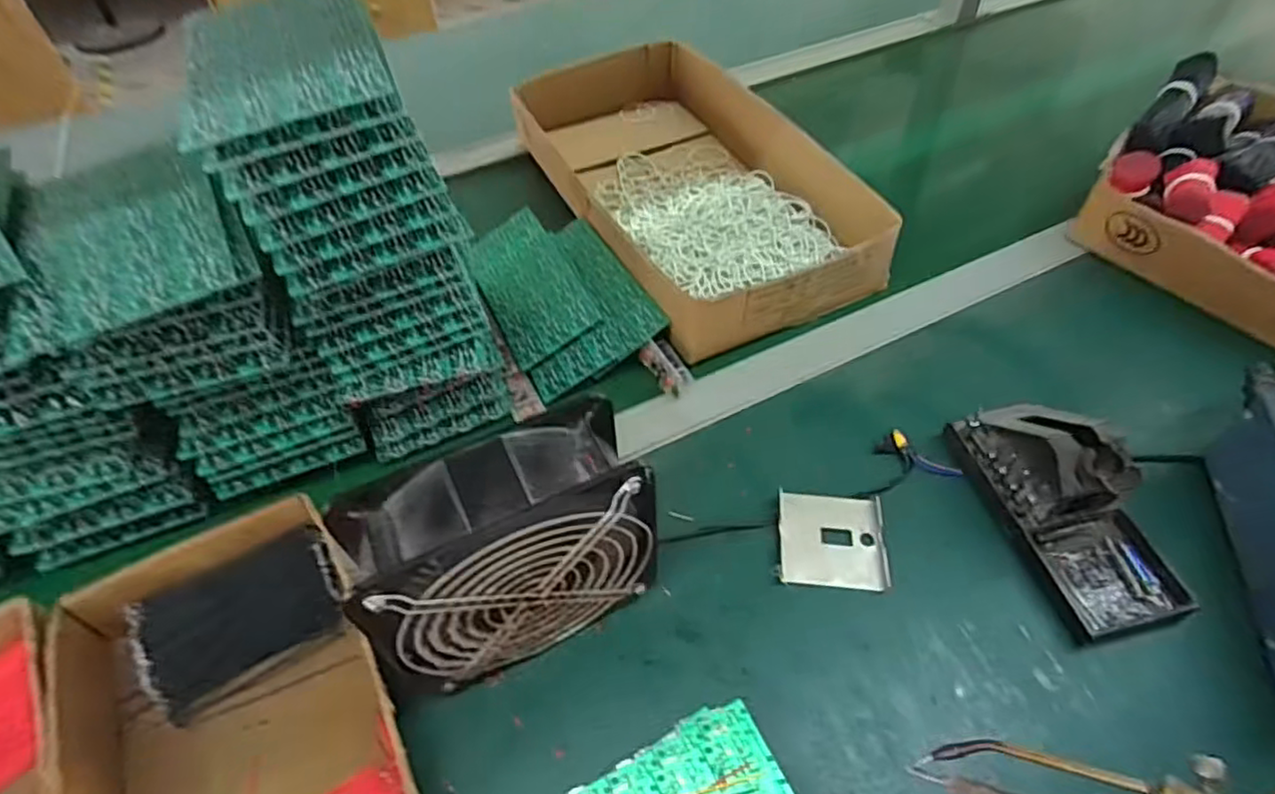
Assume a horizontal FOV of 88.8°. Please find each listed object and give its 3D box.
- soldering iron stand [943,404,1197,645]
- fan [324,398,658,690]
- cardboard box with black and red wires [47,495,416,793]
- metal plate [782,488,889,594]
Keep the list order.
[{"bbox_3d":[0.279,0.058,0.416,0.079,0.070,0.160,-14,50,-8],"label":"soldering iron stand"},{"bbox_3d":[-0.065,0.088,0.359,0.149,0.152,0.059,-23,52,-15],"label":"fan"},{"bbox_3d":[-0.217,0.176,0.357,0.153,0.043,0.244,-27,53,-18],"label":"cardboard box with black and red wires"},{"bbox_3d":[0.131,0.095,0.436,0.069,0.012,0.063,3,50,6],"label":"metal plate"}]

